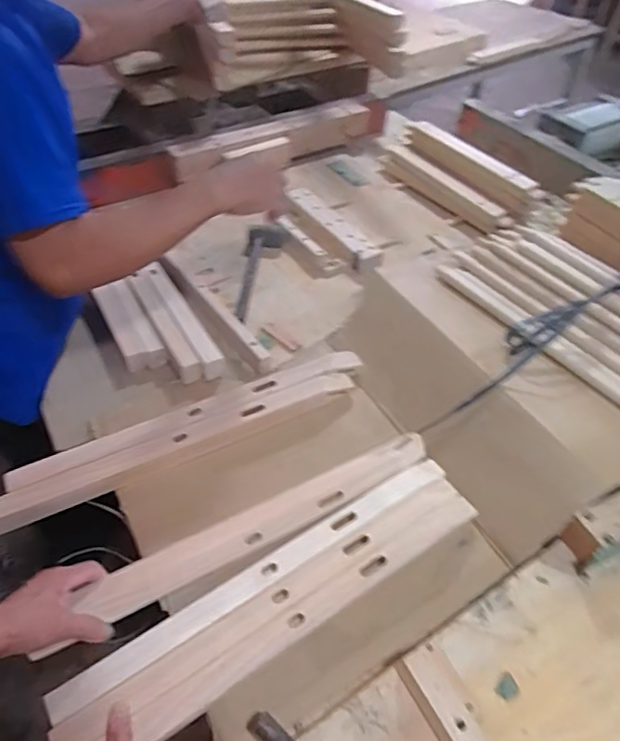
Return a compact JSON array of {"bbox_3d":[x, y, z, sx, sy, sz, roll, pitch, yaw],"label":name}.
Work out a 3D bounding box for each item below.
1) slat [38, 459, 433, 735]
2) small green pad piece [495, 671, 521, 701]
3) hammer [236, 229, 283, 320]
[{"bbox_3d":[-0.044,0.246,0.667,0.540,0.016,0.036,-26,55,-22],"label":"slat"},{"bbox_3d":[0.222,0.354,0.603,0.021,0.004,0.028,37,54,26],"label":"small green pad piece"},{"bbox_3d":[-0.111,-0.197,1.094,0.076,0.048,0.271,8,48,4],"label":"hammer"}]

